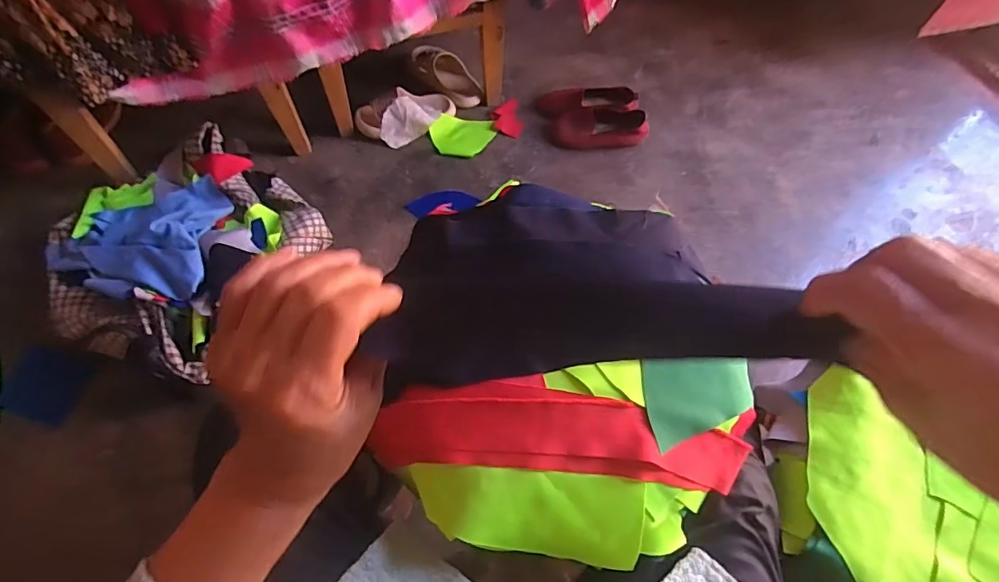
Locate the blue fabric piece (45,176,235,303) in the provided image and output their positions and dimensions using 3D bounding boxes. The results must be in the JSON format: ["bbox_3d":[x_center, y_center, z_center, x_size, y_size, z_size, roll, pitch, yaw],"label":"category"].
[{"bbox_3d":[-0.675,-0.100,0.925,0.287,0.058,0.253,-1,64,-3],"label":"blue fabric piece"}]

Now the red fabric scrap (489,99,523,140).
[{"bbox_3d":[0.018,-0.424,1.221,0.074,0.012,0.121,-8,64,-6],"label":"red fabric scrap"}]

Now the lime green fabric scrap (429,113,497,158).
[{"bbox_3d":[-0.088,-0.371,1.191,0.148,0.025,0.109,2,64,-1],"label":"lime green fabric scrap"}]

